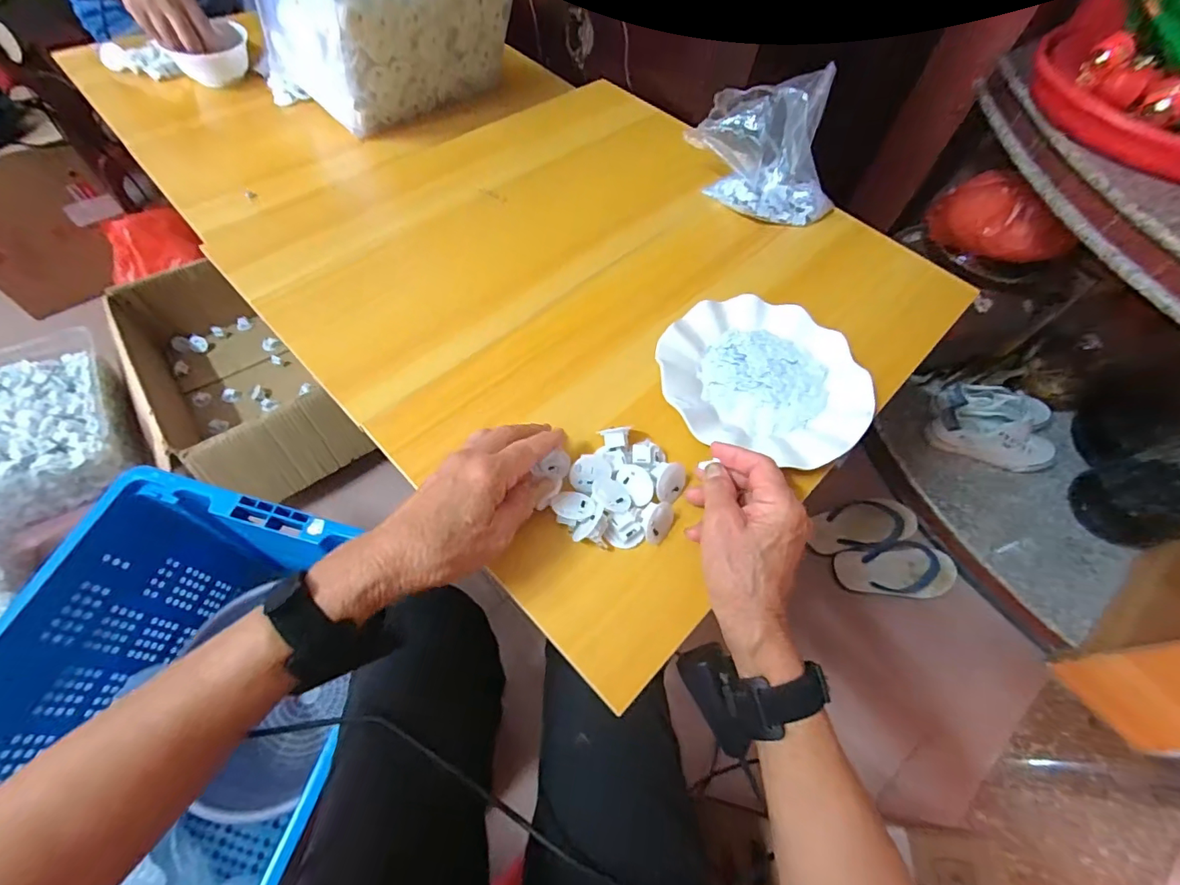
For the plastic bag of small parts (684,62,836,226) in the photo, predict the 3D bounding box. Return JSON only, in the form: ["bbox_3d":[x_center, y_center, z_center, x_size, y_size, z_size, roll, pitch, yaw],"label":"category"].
[{"bbox_3d":[0.207,-0.343,0.578,0.121,0.112,0.157,-29,66,-19],"label":"plastic bag of small parts"}]

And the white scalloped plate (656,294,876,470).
[{"bbox_3d":[0.157,-0.059,0.459,0.183,0.025,0.170,2,60,-3],"label":"white scalloped plate"}]

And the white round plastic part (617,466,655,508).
[{"bbox_3d":[0.038,0.032,0.390,0.026,0.008,0.033,-30,79,-9],"label":"white round plastic part"}]

